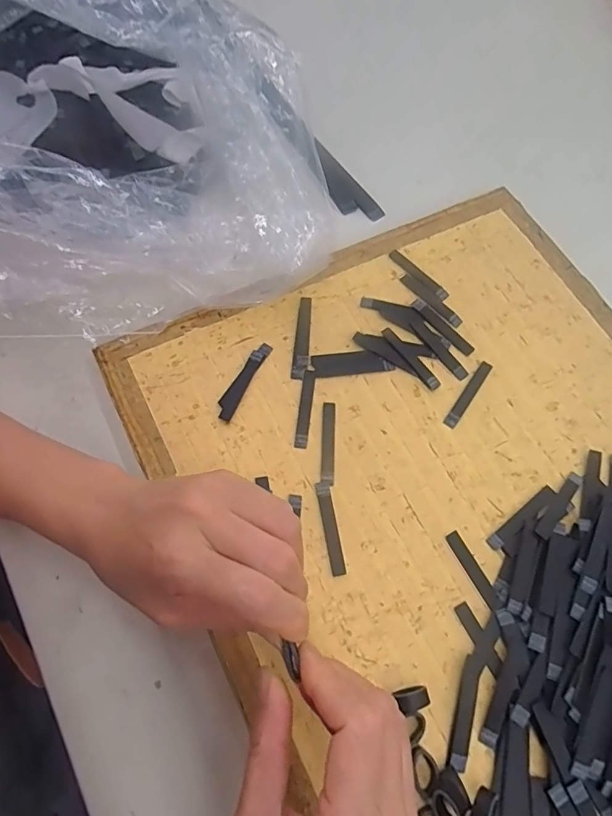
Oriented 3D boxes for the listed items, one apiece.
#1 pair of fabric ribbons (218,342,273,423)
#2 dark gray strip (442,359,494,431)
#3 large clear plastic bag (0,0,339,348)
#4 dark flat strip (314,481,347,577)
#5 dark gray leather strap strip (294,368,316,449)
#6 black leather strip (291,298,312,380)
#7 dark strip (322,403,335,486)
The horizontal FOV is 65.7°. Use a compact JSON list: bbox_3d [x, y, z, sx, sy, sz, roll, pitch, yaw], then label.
[{"bbox_3d":[-0.046,-0.021,0.350,0.013,0.004,0.069,27,67,3],"label":"pair of fabric ribbons"},{"bbox_3d":[0.122,-0.011,0.354,0.009,0.004,0.062,34,73,12],"label":"dark gray strip"},{"bbox_3d":[-0.196,-0.218,0.364,0.406,0.120,0.331,-3,70,-1],"label":"large clear plastic bag"},{"bbox_3d":[0.016,0.079,0.314,0.010,0.004,0.061,-10,70,-4],"label":"dark flat strip"},{"bbox_3d":[-0.001,0.000,0.344,0.010,0.004,0.060,7,70,3],"label":"dark gray leather strap strip"},{"bbox_3d":[-0.001,-0.055,0.365,0.012,0.004,0.071,6,70,2],"label":"black leather strip"},{"bbox_3d":[0.016,0.024,0.336,0.009,0.004,0.060,2,70,1],"label":"dark strip"}]

